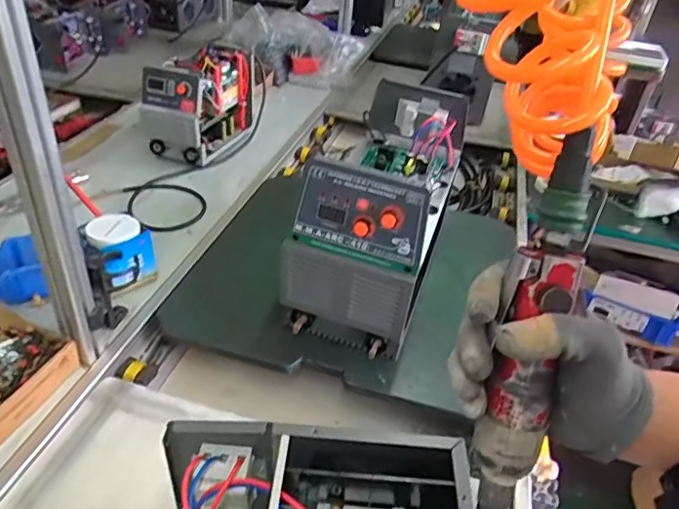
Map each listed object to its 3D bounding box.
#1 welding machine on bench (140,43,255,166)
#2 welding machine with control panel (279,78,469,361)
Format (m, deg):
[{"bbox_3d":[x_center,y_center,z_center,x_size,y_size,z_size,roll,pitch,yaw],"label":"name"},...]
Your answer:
[{"bbox_3d":[-0.357,-0.407,1.454,0.170,0.215,0.324,15,37,10],"label":"welding machine on bench"},{"bbox_3d":[0.082,-0.097,0.984,0.196,0.285,0.478,15,37,11],"label":"welding machine with control panel"}]

